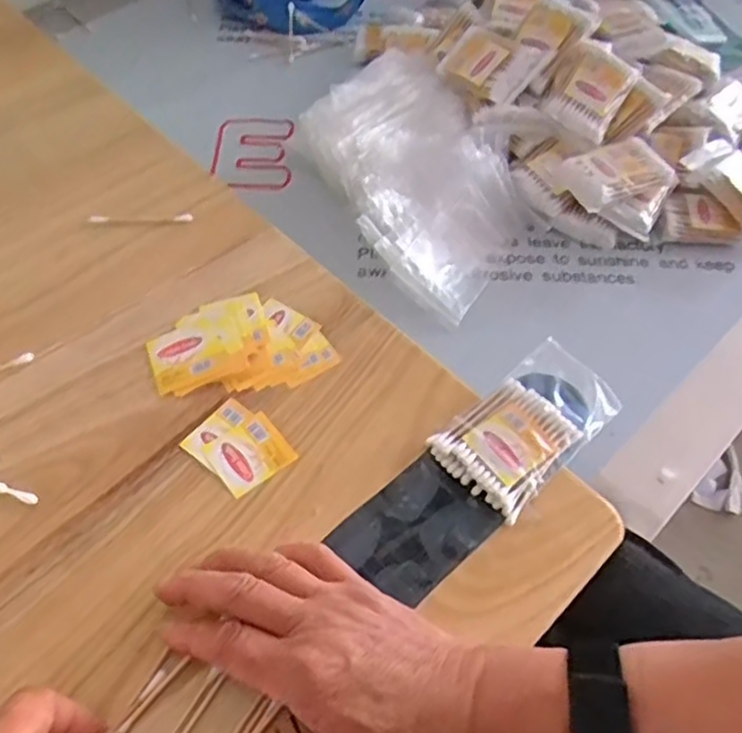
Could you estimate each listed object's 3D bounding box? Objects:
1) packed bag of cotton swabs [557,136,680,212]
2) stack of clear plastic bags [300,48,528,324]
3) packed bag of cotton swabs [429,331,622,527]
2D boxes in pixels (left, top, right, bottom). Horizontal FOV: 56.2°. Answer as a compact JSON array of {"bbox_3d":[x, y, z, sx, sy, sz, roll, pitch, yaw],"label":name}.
[{"bbox_3d":[0.203,-0.163,0.571,0.098,0.011,0.051,-24,61,-19],"label":"packed bag of cotton swabs"},{"bbox_3d":[0.037,-0.164,0.589,0.142,0.062,0.252,-23,61,-17],"label":"stack of clear plastic bags"},{"bbox_3d":[0.097,0.034,0.425,0.117,0.009,0.064,-37,66,-26],"label":"packed bag of cotton swabs"}]

